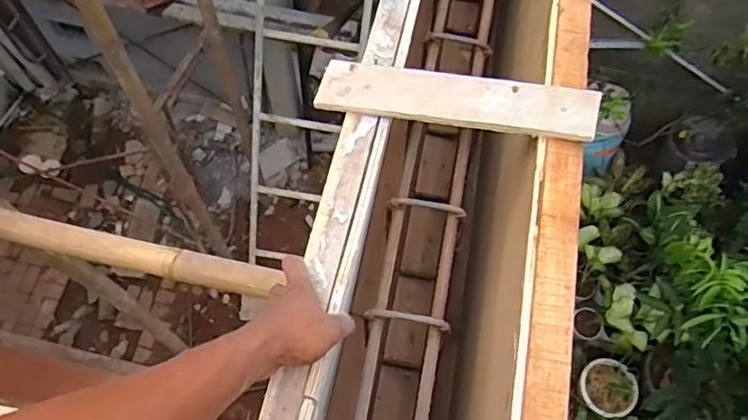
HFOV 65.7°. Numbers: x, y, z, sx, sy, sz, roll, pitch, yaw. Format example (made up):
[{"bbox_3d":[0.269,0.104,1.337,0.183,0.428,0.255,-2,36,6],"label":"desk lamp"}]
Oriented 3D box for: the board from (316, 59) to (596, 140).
[{"bbox_3d":[0.091,-0.130,0.671,0.314,0.013,0.072,9,66,13],"label":"board"}]

